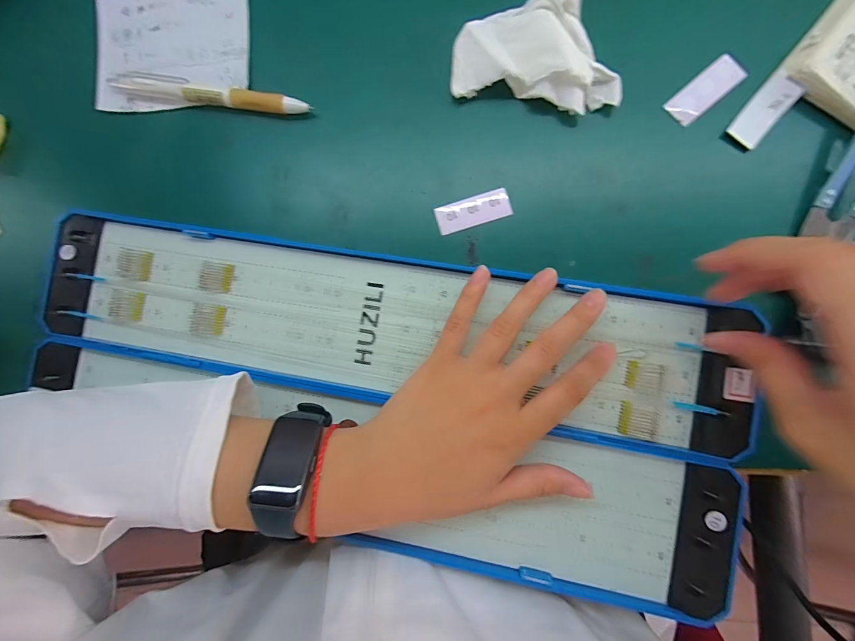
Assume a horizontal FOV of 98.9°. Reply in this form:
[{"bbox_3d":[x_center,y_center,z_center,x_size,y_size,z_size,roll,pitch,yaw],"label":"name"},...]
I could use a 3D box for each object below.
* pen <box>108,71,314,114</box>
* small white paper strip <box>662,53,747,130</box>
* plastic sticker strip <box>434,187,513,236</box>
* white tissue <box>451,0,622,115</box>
[{"bbox_3d":[-0.148,-0.152,0.247,0.139,0.011,0.017,14,90,7],"label":"pen"},{"bbox_3d":[0.168,-0.139,0.220,0.046,0.004,0.020,-41,84,4],"label":"small white paper strip"},{"bbox_3d":[0.029,-0.069,0.233,0.046,0.004,0.018,-17,86,6],"label":"plastic sticker strip"},{"bbox_3d":[0.068,-0.164,0.224,0.100,0.021,0.062,12,90,7],"label":"white tissue"}]

